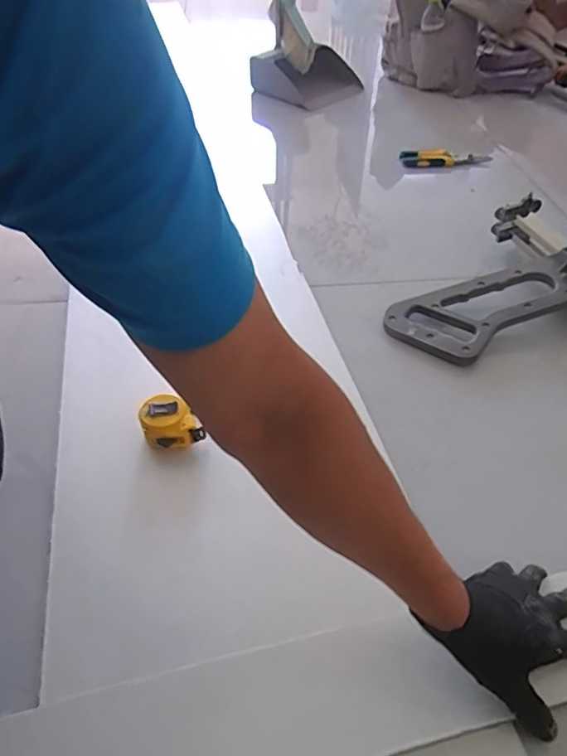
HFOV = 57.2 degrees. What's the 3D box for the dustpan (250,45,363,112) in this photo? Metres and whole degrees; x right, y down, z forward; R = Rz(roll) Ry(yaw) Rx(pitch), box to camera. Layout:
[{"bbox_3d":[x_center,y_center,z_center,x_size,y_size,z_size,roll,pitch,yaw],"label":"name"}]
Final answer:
[{"bbox_3d":[0.086,-0.862,1.478,0.262,0.113,0.269,31,53,27],"label":"dustpan"}]

